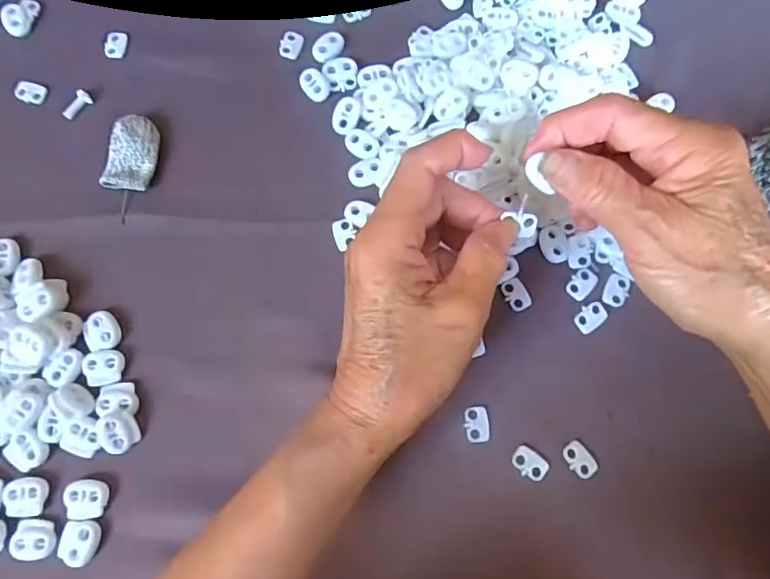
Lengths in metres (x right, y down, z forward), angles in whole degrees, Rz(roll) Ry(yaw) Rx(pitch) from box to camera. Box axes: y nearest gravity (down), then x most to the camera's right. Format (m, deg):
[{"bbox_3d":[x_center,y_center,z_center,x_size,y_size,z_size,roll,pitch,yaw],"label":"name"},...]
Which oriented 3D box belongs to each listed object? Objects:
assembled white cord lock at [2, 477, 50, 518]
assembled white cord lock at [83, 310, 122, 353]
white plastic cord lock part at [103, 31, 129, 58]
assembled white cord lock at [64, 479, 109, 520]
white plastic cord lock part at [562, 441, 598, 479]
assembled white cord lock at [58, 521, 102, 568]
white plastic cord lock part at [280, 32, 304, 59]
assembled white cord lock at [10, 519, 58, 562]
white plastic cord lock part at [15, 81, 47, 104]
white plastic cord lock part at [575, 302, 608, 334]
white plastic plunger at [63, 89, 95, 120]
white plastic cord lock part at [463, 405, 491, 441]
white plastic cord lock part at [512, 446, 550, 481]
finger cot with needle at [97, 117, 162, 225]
[{"bbox_3d":[-0.188,0.109,0.289,0.021,0.005,0.019,1,77,1],"label":"assembled white cord lock"},{"bbox_3d":[-0.159,0.024,0.311,0.022,0.008,0.022,1,74,-3],"label":"assembled white cord lock"},{"bbox_3d":[-0.174,-0.158,0.354,0.013,0.004,0.021,2,77,1],"label":"white plastic cord lock part"},{"bbox_3d":[-0.156,0.109,0.287,0.020,0.005,0.019,-2,77,0],"label":"assembled white cord lock"},{"bbox_3d":[0.104,0.090,0.291,0.013,0.004,0.019,-35,79,-8],"label":"white plastic cord lock part"},{"bbox_3d":[-0.157,0.129,0.281,0.018,0.005,0.021,8,77,2],"label":"assembled white cord lock"},{"bbox_3d":[-0.060,-0.157,0.353,0.014,0.004,0.020,12,77,3],"label":"white plastic cord lock part"},{"bbox_3d":[-0.180,0.127,0.280,0.022,0.005,0.019,4,77,1],"label":"assembled white cord lock"},{"bbox_3d":[-0.224,-0.125,0.347,0.018,0.004,0.014,13,77,3],"label":"white plastic cord lock part"},{"bbox_3d":[0.116,0.016,0.311,0.019,0.004,0.014,-35,79,-7],"label":"white plastic cord lock part"},{"bbox_3d":[-0.192,-0.115,0.343,0.009,0.007,0.021,36,79,8],"label":"white plastic plunger"},{"bbox_3d":[0.050,0.072,0.297,0.014,0.004,0.019,-8,77,-1],"label":"white plastic cord lock part"},{"bbox_3d":[0.077,0.092,0.292,0.018,0.004,0.014,27,78,7],"label":"white plastic cord lock part"},{"bbox_3d":[-0.153,-0.074,0.330,0.029,0.010,0.061,6,77,2],"label":"finger cot with needle"}]

